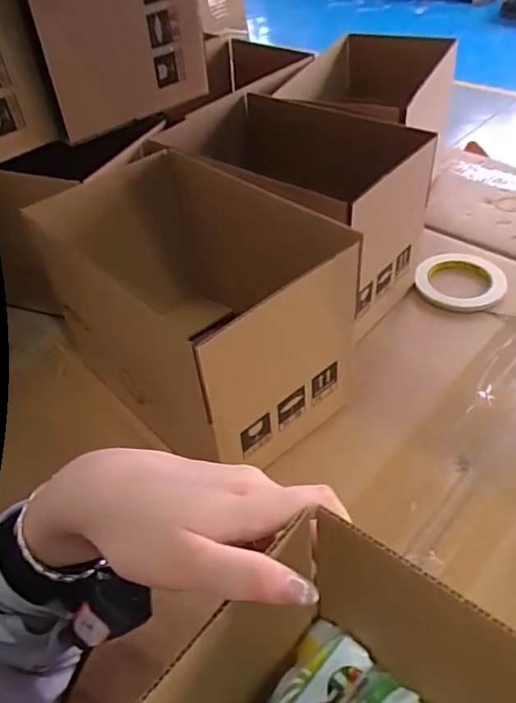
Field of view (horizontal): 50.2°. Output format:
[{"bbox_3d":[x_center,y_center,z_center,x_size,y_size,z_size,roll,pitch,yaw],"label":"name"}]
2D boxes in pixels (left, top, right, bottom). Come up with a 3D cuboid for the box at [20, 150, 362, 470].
[{"bbox_3d":[-0.063,-0.043,0.551,0.294,0.200,0.187,31,55,32],"label":"box"}]

